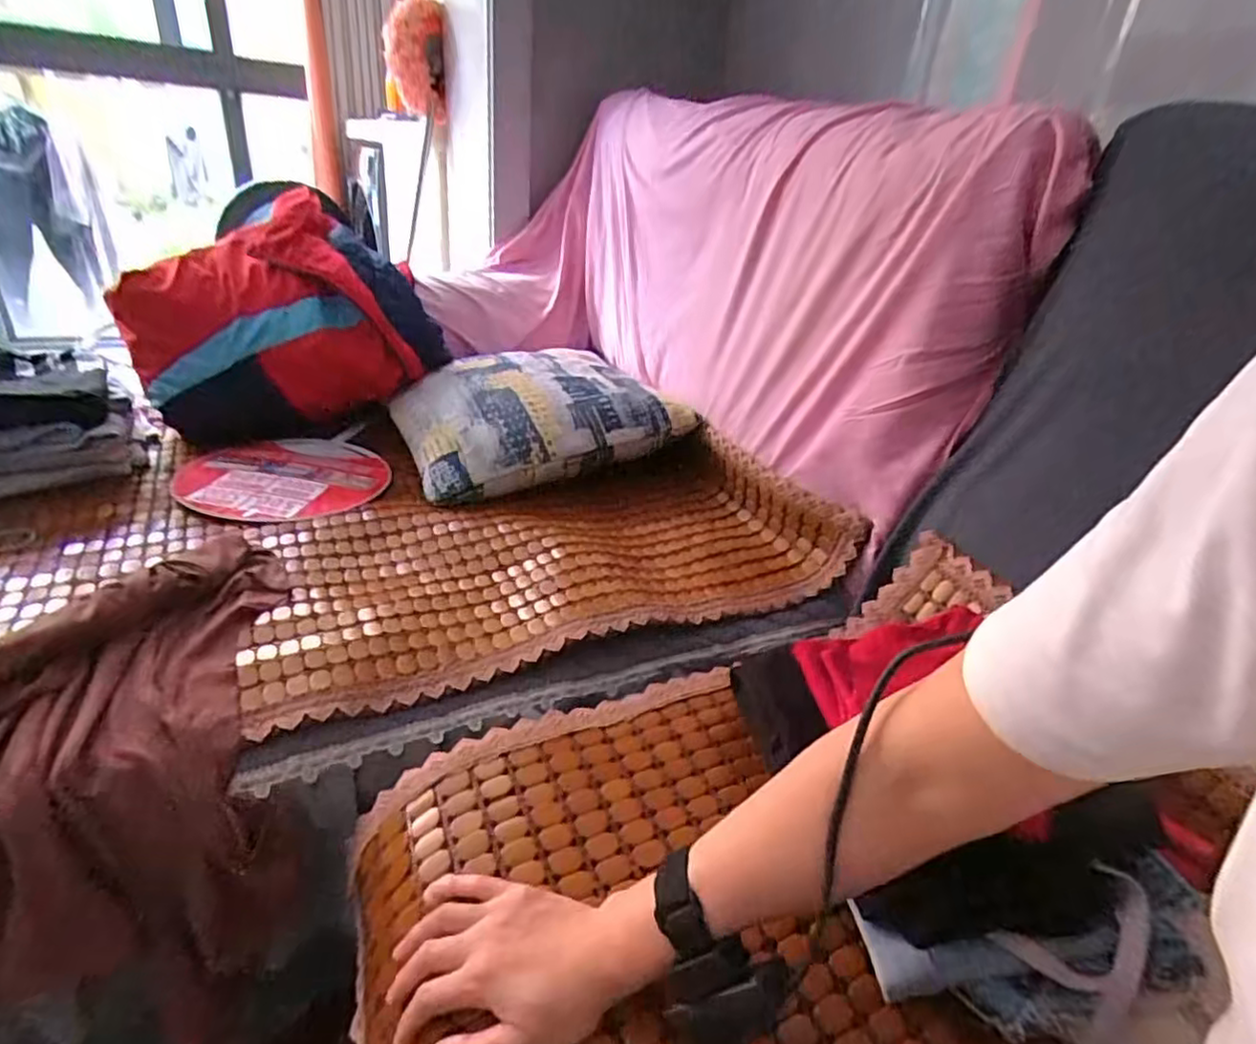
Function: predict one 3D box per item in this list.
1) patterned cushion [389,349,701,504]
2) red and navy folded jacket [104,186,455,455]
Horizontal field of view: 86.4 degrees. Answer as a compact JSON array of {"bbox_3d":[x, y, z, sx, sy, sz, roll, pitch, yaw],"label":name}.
[{"bbox_3d":[-0.148,-0.170,1.065,0.393,0.115,0.333,-10,32,-26],"label":"patterned cushion"},{"bbox_3d":[-0.516,-0.309,1.038,0.425,0.309,0.204,-10,32,-27],"label":"red and navy folded jacket"}]

